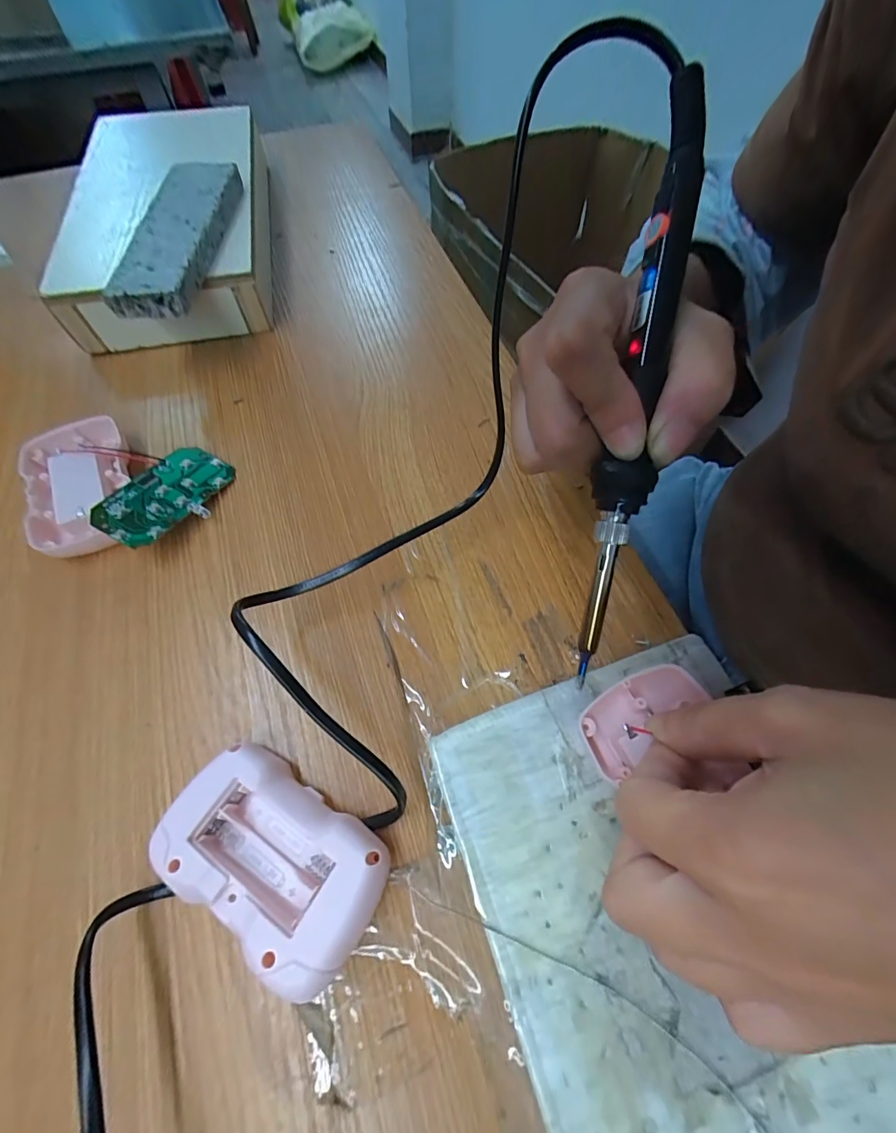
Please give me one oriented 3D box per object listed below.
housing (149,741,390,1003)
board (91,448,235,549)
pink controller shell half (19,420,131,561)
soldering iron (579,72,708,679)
[{"bbox_3d":[-0.066,0.110,0.168,0.084,0.025,0.049,28,66,14],"label":"housing"},{"bbox_3d":[-0.157,-0.040,0.248,0.042,0.004,0.073,30,54,3],"label":"board"},{"bbox_3d":[-0.213,-0.048,0.256,0.054,0.020,0.087,-25,65,-12],"label":"pink controller shell half"},{"bbox_3d":[0.068,-0.058,0.158,0.019,0.015,0.205,8,97,5],"label":"soldering iron"}]

